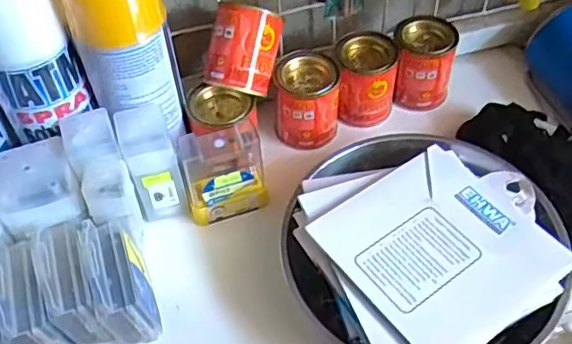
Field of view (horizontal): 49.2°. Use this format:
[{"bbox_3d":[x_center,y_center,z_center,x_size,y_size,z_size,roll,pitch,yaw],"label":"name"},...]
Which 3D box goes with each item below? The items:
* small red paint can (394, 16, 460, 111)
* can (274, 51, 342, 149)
[{"bbox_3d":[0.124,-0.097,0.562,0.051,0.064,0.049,5,47,10],"label":"small red paint can"},{"bbox_3d":[0.018,-0.063,0.538,0.053,0.067,0.056,-3,46,3],"label":"can"}]

